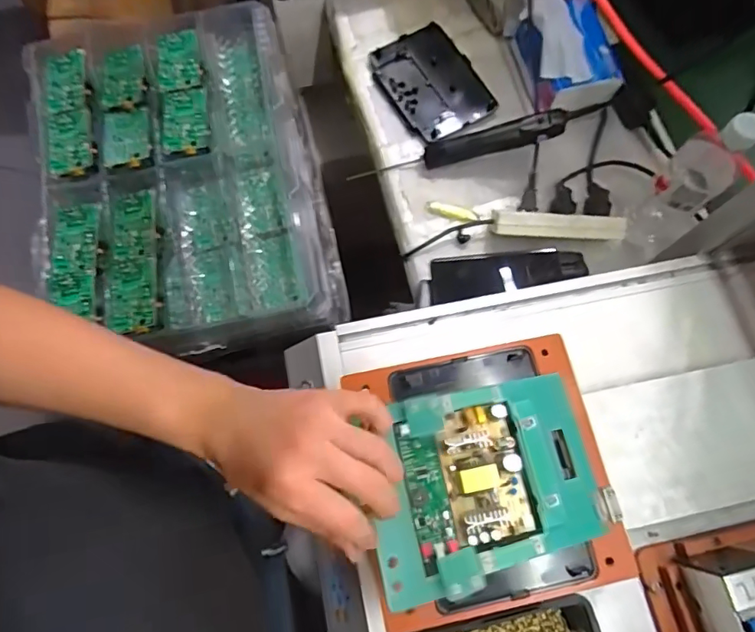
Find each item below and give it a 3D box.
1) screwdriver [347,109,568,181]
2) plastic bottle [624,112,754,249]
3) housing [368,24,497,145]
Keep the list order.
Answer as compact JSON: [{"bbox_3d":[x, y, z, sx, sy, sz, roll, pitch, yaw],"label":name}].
[{"bbox_3d":[0.114,-0.239,0.722,0.304,0.029,0.033,-12,72,12],"label":"screwdriver"},{"bbox_3d":[0.365,-0.157,0.595,0.074,0.219,0.065,-43,77,-12],"label":"plastic bottle"},{"bbox_3d":[0.081,-0.357,0.767,0.133,0.022,0.188,-29,75,-8],"label":"housing"}]

